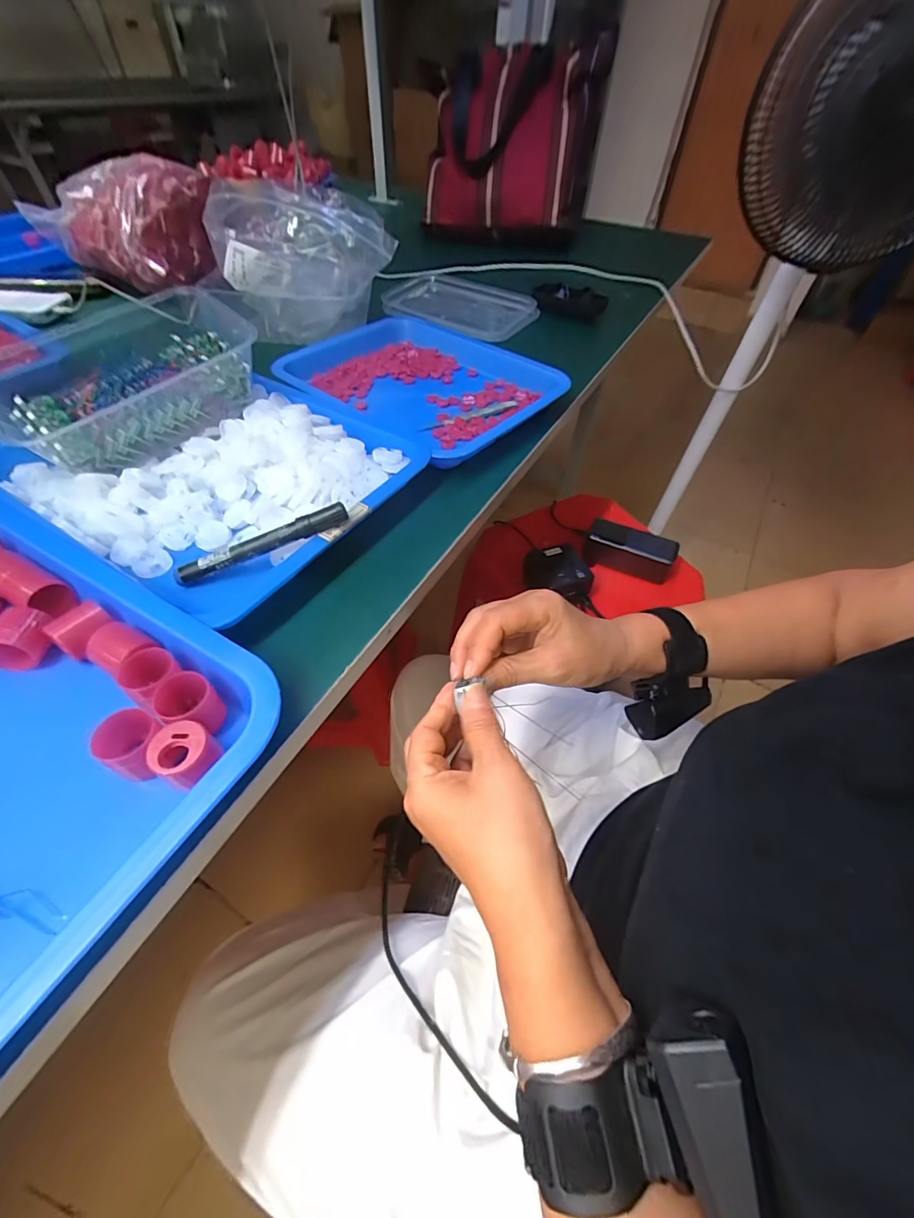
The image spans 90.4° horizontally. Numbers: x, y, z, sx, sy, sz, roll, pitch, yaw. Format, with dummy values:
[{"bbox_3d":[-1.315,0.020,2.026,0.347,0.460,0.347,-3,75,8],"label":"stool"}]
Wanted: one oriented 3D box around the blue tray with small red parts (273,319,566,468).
[{"bbox_3d":[-0.039,-0.253,0.510,0.269,0.033,0.215,33,57,22],"label":"blue tray with small red parts"}]

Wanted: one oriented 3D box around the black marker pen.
[{"bbox_3d":[-0.141,-0.047,0.330,0.128,0.014,0.011,-22,54,-1],"label":"black marker pen"}]

